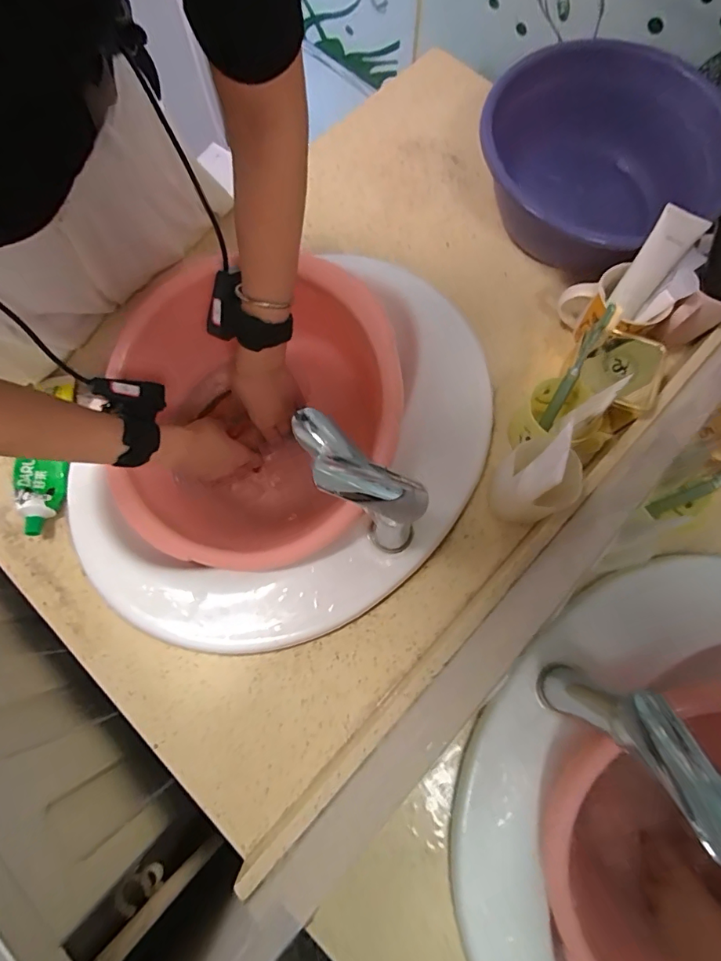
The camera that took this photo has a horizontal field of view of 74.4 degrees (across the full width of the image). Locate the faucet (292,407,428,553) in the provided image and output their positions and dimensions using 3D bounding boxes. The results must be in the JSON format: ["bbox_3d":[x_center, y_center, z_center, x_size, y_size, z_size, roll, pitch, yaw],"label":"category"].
[{"bbox_3d":[-0.006,0.004,0.489,0.157,0.173,0.046,41,78,10],"label":"faucet"}]

